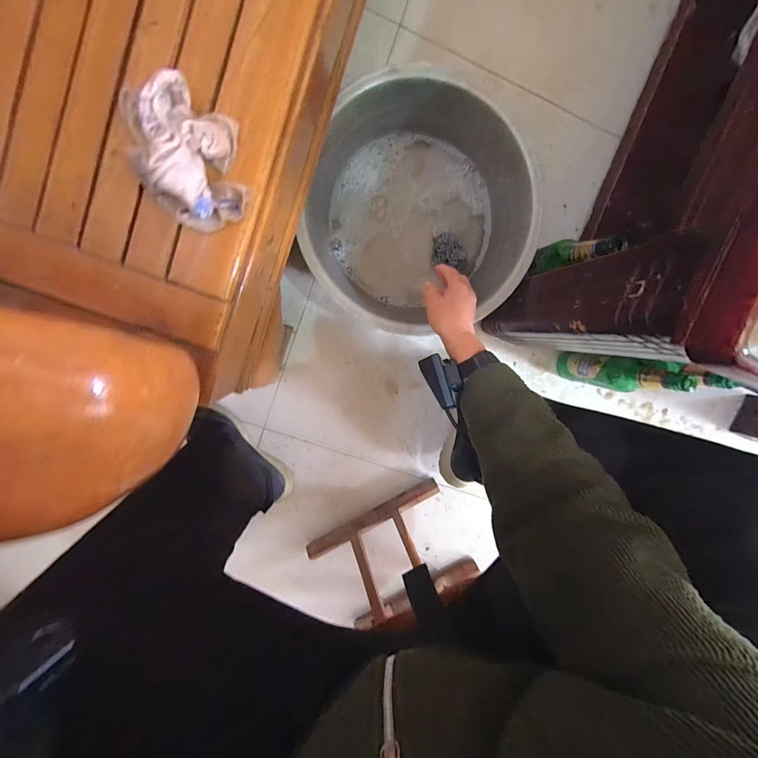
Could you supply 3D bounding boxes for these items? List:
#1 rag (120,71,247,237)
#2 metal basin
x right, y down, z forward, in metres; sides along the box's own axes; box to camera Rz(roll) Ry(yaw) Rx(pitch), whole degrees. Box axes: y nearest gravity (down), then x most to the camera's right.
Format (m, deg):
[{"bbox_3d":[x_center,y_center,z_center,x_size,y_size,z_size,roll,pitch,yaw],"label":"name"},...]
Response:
[{"bbox_3d":[-0.169,-0.198,0.291,0.085,0.058,0.117,-10,97,0],"label":"rag"},{"bbox_3d":[0.080,-0.283,0.626,0.366,0.138,0.387,-1,98,-5],"label":"metal basin"}]

